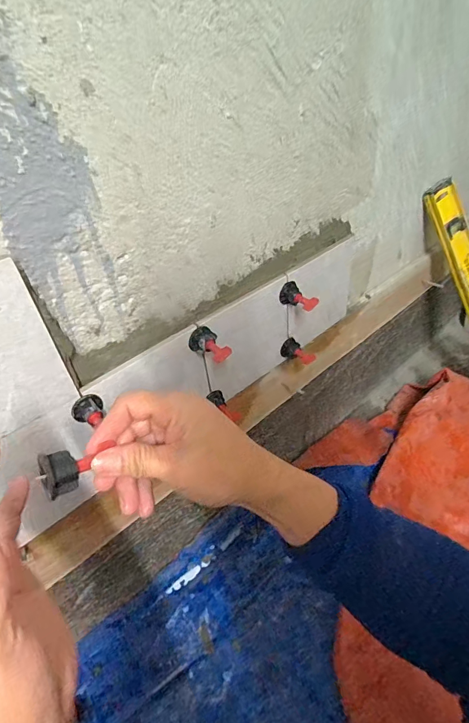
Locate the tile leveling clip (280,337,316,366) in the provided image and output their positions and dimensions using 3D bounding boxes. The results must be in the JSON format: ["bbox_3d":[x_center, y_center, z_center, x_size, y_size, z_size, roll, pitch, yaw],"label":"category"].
[{"bbox_3d":[0.096,-0.014,0.592,0.033,0.029,0.041,-33,49,-27],"label":"tile leveling clip"}]

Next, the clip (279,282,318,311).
[{"bbox_3d":[0.086,-0.085,0.526,0.030,0.027,0.044,-31,48,-25],"label":"clip"}]

